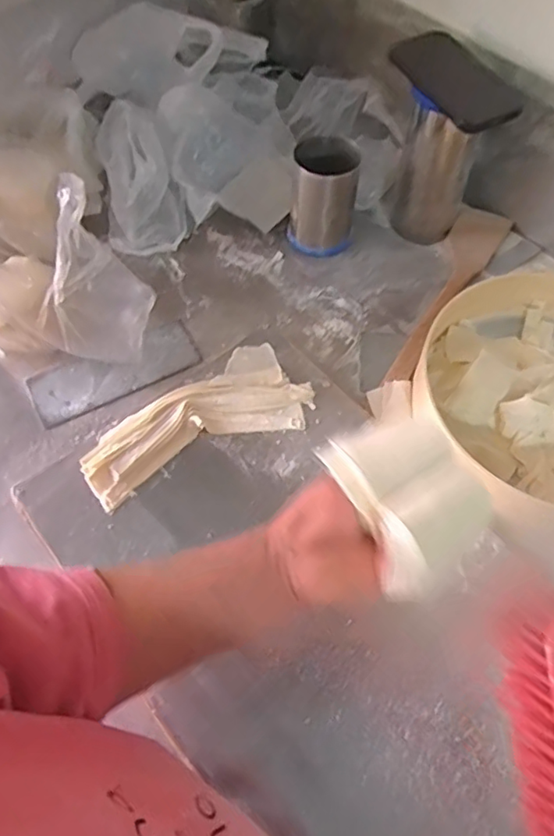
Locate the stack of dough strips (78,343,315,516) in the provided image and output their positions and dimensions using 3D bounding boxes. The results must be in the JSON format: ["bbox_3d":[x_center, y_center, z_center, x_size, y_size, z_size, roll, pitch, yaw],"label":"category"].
[{"bbox_3d":[-0.087,0.003,0.624,0.245,0.023,0.115,-28,65,-16],"label":"stack of dough strips"}]

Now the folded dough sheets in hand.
[{"bbox_3d":[0.088,0.050,0.369,0.081,0.019,0.106,-25,79,-6],"label":"folded dough sheets in hand"}]

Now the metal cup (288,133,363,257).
[{"bbox_3d":[0.060,-0.283,0.743,0.083,0.129,0.083,1,60,-1],"label":"metal cup"}]

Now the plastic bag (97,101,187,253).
[{"bbox_3d":[-0.186,-0.327,0.774,0.101,0.051,0.222,-13,88,-9],"label":"plastic bag"}]

